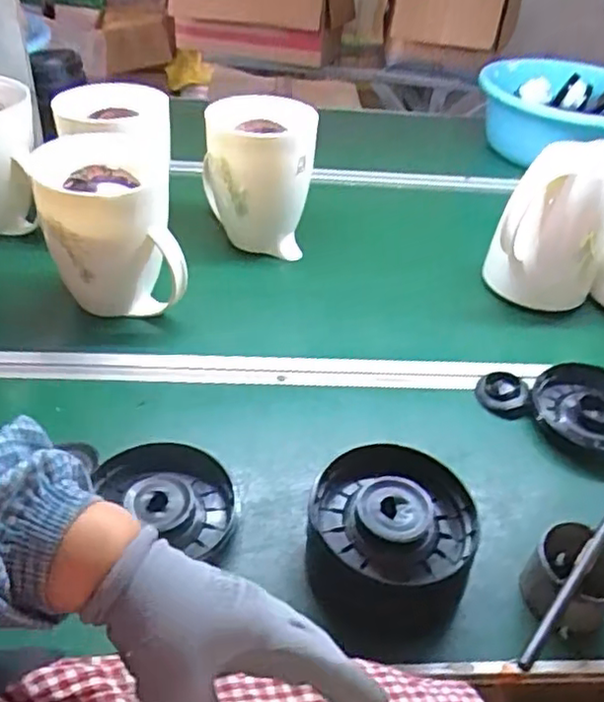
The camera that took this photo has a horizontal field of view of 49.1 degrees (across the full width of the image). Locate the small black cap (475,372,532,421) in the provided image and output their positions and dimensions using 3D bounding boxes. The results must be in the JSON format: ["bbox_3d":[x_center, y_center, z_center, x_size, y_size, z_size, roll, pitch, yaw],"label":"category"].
[{"bbox_3d":[0.224,0.049,0.730,0.060,0.026,0.049,24,41,20],"label":"small black cap"}]

